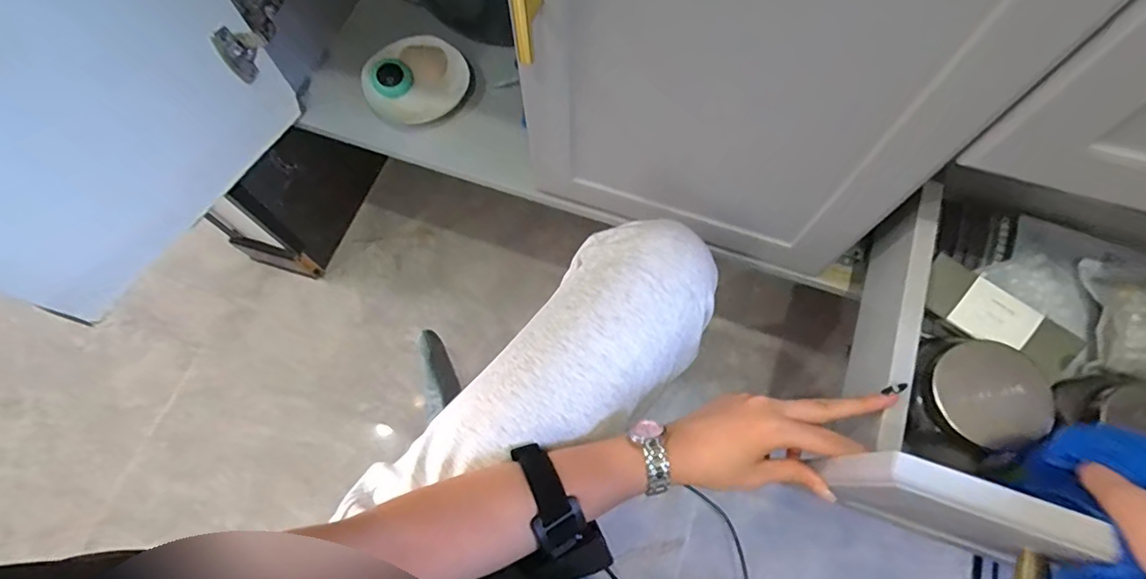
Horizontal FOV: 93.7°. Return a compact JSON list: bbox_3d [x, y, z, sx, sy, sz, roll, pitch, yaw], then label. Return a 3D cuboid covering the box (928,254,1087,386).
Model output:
[{"bbox_3d":[0.344,0.024,0.435,0.118,0.019,0.048,39,74,14],"label":"box"}]

